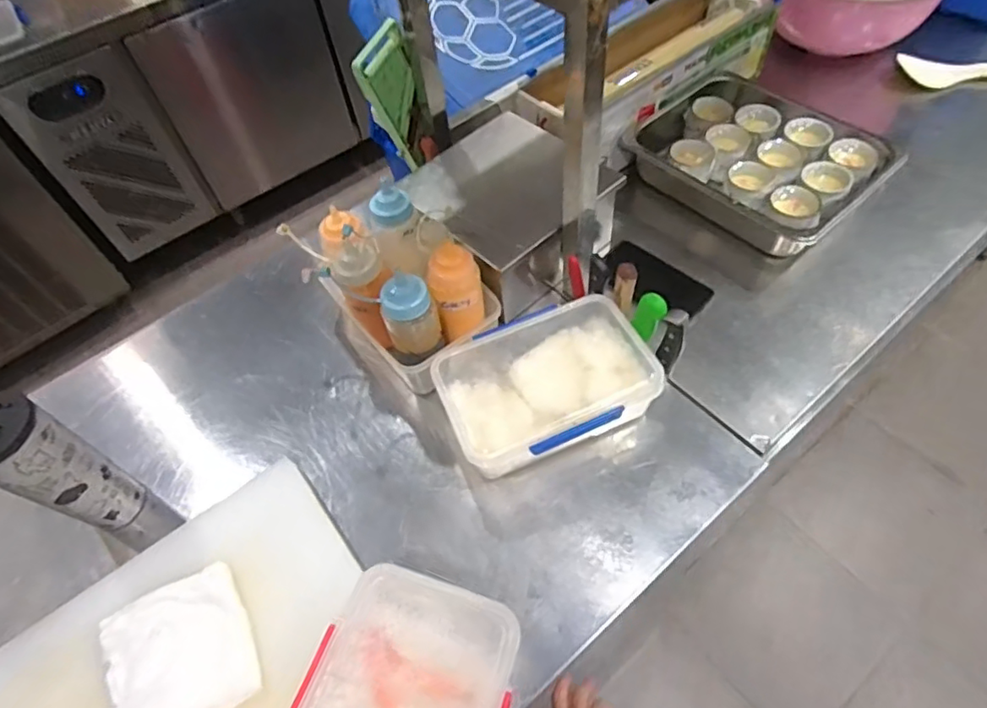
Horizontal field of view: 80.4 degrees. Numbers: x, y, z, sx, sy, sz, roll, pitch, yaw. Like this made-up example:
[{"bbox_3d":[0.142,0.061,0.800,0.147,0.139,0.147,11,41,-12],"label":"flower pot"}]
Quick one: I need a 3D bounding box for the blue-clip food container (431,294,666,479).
[{"bbox_3d":[0.064,0.043,0.751,0.253,0.087,0.187,-22,56,-10],"label":"blue-clip food container"}]

